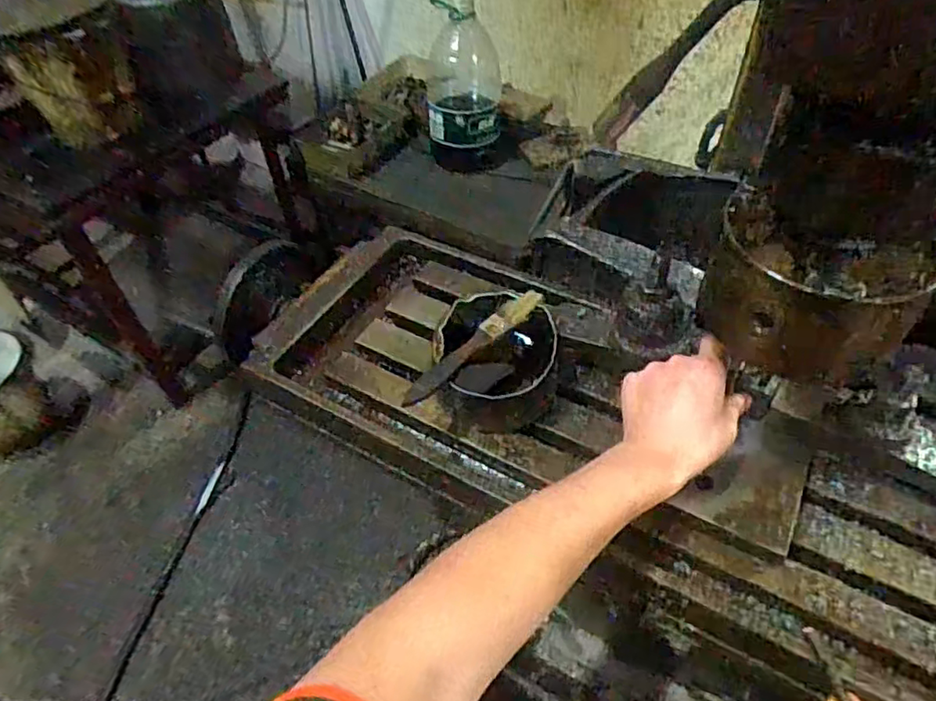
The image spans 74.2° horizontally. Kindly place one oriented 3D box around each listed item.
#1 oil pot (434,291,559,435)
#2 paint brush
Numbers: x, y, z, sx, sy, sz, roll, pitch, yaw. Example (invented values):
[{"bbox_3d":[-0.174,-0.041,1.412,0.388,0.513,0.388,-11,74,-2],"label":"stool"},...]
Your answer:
[{"bbox_3d":[0.021,0.008,0.530,0.109,0.080,0.110,-1,49,1],"label":"oil pot"},{"bbox_3d":[0.005,-0.005,0.503,0.152,0.013,0.020,-37,58,-26],"label":"paint brush"}]

